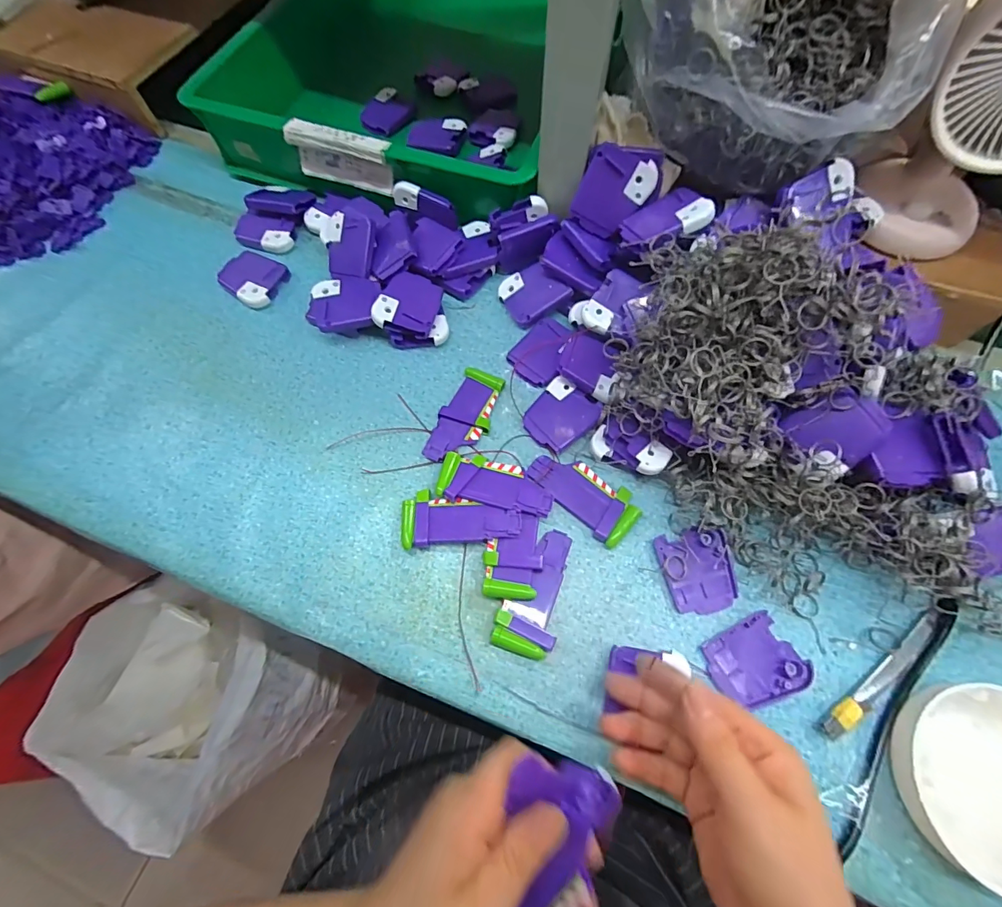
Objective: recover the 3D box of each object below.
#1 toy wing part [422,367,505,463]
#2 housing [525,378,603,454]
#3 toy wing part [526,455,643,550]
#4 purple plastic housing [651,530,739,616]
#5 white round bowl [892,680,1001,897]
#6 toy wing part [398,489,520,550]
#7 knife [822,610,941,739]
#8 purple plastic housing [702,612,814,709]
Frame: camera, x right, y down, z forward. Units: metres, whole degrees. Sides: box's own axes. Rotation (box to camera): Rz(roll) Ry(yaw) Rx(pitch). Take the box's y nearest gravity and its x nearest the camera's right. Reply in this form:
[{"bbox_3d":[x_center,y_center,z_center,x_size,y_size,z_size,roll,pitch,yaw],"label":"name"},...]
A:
[{"bbox_3d":[-0.030,-0.031,0.383,0.040,0.007,0.089,24,72,9],"label":"toy wing part"},{"bbox_3d":[0.049,-0.031,0.377,0.050,0.008,0.055,43,76,15],"label":"housing"},{"bbox_3d":[0.065,0.030,0.356,0.089,0.008,0.041,40,75,14],"label":"toy wing part"},{"bbox_3d":[0.147,0.087,0.335,0.051,0.007,0.059,-13,70,-4],"label":"purple plastic housing"},{"bbox_3d":[0.299,0.200,0.276,0.104,0.026,0.105,0,70,1],"label":"white round bowl"},{"bbox_3d":[-0.031,0.049,0.349,0.088,0.012,0.041,-6,70,-1],"label":"toy wing part"},{"bbox_3d":[0.263,0.150,0.307,0.123,0.013,0.014,-34,73,-11],"label":"knife"},{"bbox_3d":[0.175,0.144,0.312,0.059,0.007,0.050,-27,72,-9],"label":"purple plastic housing"}]

